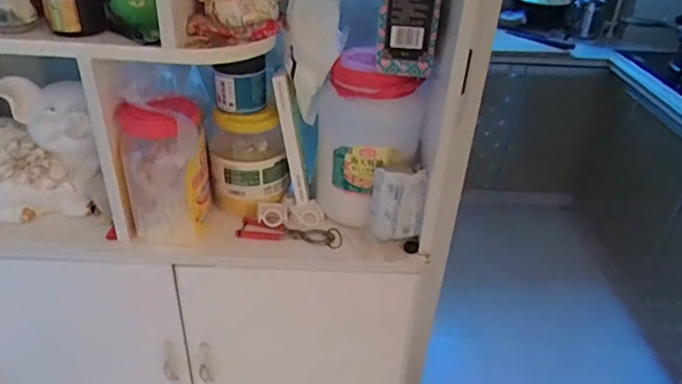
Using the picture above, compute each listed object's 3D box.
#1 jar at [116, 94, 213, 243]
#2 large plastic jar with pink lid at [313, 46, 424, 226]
[{"bbox_3d":[-0.270,-0.037,0.816,0.129,0.217,0.099,-7,34,-16],"label":"jar"},{"bbox_3d":[0.038,-0.084,0.869,0.109,0.275,0.128,-20,40,-32],"label":"large plastic jar with pink lid"}]

